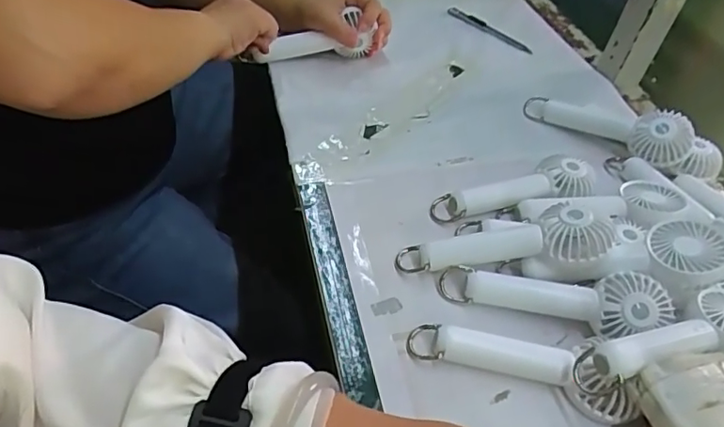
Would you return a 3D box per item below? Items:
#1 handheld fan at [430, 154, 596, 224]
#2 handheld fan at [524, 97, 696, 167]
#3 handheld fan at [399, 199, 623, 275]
[{"bbox_3d":[0.141,-0.024,0.502,0.162,0.031,0.048,-8,48,-14],"label":"handheld fan"},{"bbox_3d":[0.256,-0.097,0.575,0.170,0.047,0.053,28,48,37],"label":"handheld fan"},{"bbox_3d":[0.111,0.025,0.429,0.165,0.030,0.045,-11,45,11],"label":"handheld fan"}]

